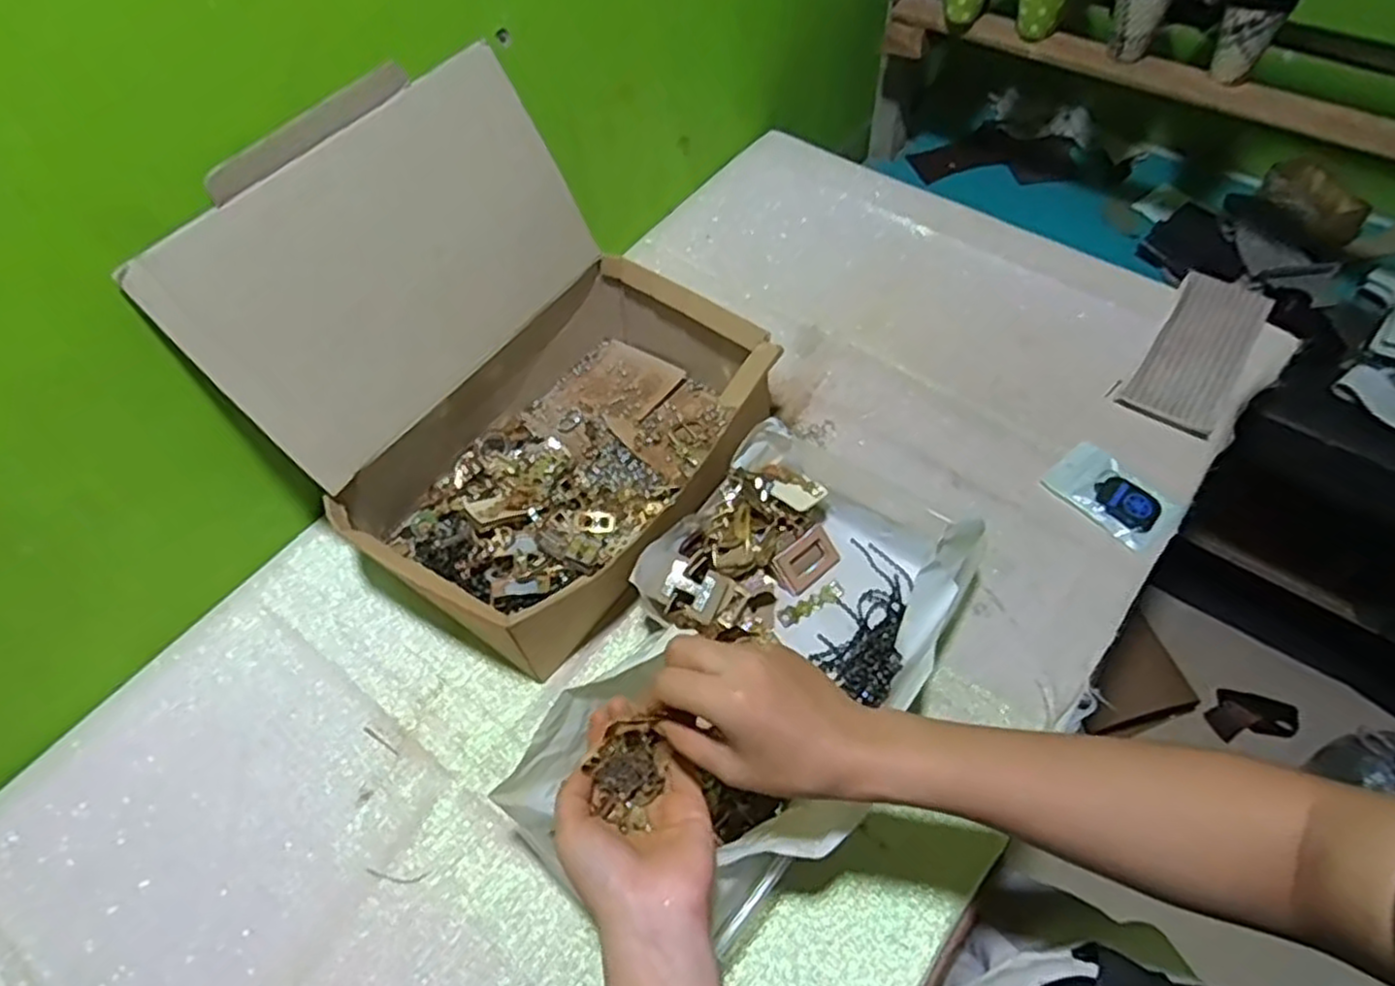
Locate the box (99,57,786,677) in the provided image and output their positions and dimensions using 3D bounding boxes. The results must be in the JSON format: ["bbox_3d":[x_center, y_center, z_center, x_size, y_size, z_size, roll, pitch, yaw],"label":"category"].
[{"bbox_3d":[-0.130,-0.095,0.582,0.305,0.280,0.332,32,65,21],"label":"box"}]

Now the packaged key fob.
[{"bbox_3d":[0.359,-0.001,0.652,0.064,0.011,0.101,-34,61,-18],"label":"packaged key fob"}]

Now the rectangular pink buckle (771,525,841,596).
[{"bbox_3d":[0.090,0.055,0.624,0.053,0.011,0.037,-35,91,-5],"label":"rectangular pink buckle"}]

